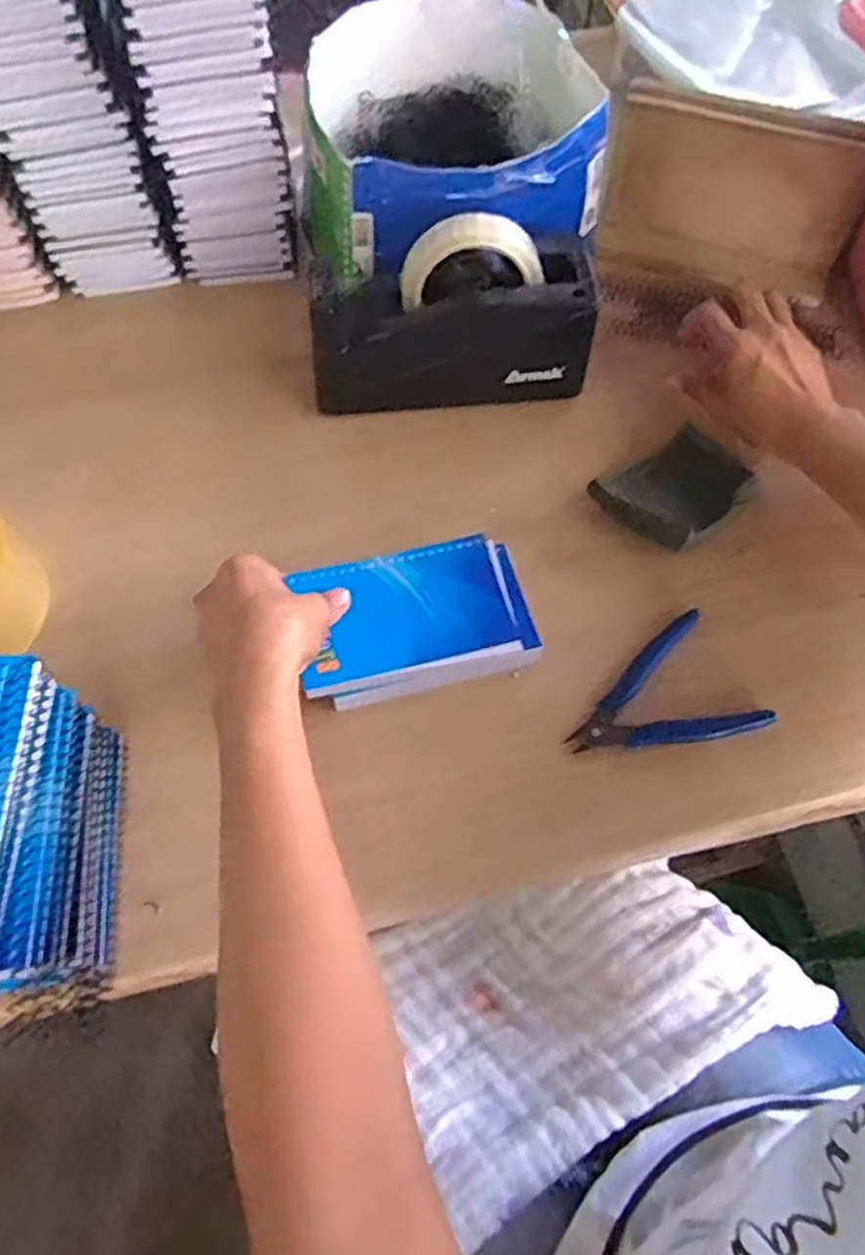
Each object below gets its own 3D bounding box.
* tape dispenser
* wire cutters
[{"bbox_3d":[0.012,-0.220,0.553,0.195,0.126,0.074,-1,63,1],"label":"tape dispenser"},{"bbox_3d":[0.134,0.046,0.475,0.113,0.014,0.080,-23,65,-10],"label":"wire cutters"}]

